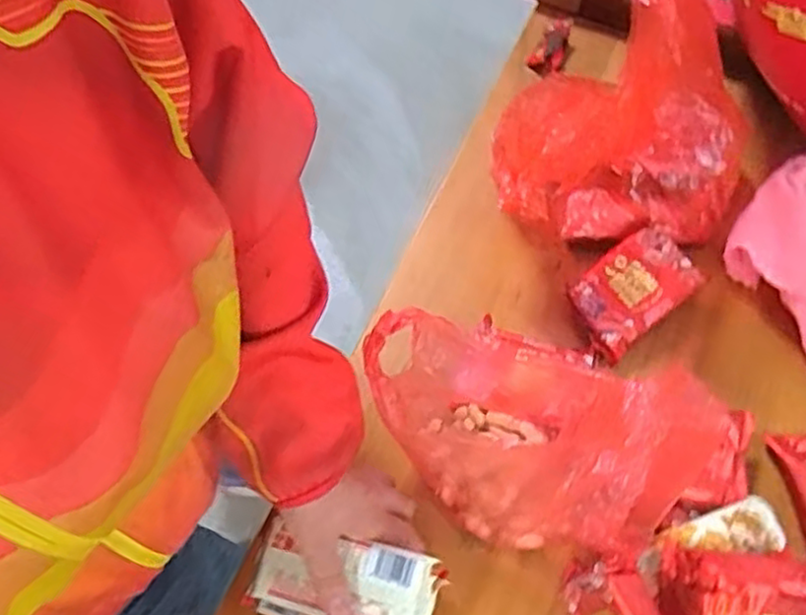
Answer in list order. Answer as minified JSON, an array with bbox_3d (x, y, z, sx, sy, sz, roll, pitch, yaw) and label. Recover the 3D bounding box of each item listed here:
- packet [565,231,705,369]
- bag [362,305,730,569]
[{"bbox_3d":[0.215,-0.017,0.676,0.122,0.027,0.078,-39,73,-12],"label":"packet"},{"bbox_3d":[0.085,0.094,0.526,0.250,0.232,0.123,26,72,11],"label":"bag"}]

